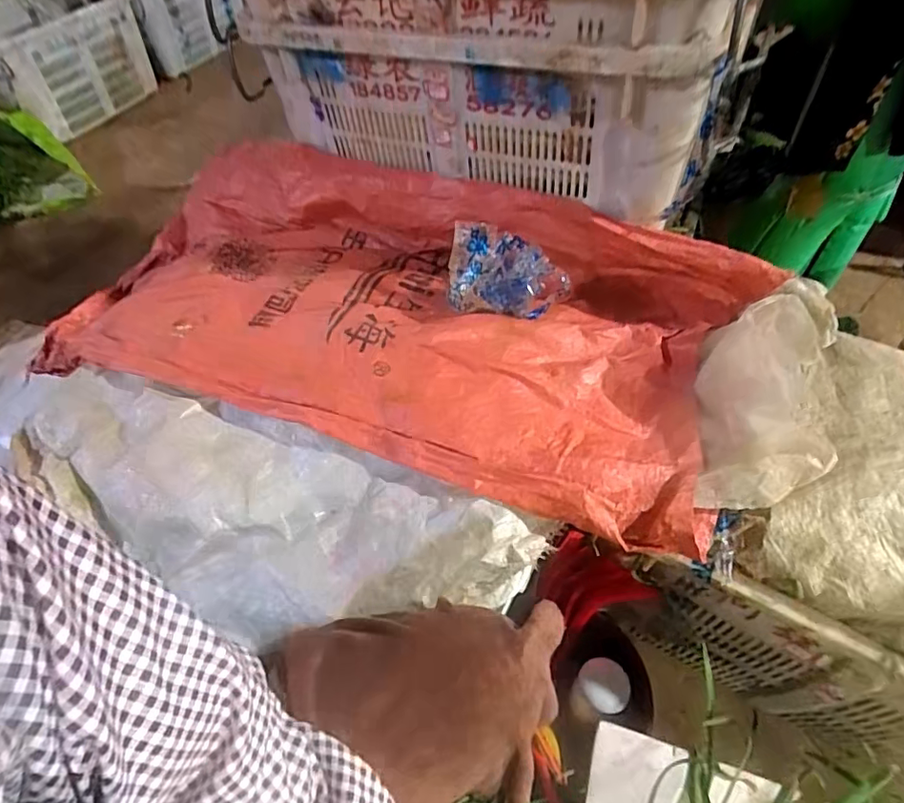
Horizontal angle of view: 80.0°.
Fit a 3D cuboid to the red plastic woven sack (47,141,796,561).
[{"bbox_3d":[-0.098,-0.139,0.739,0.946,0.155,0.448,15,53,14],"label":"red plastic woven sack"}]

